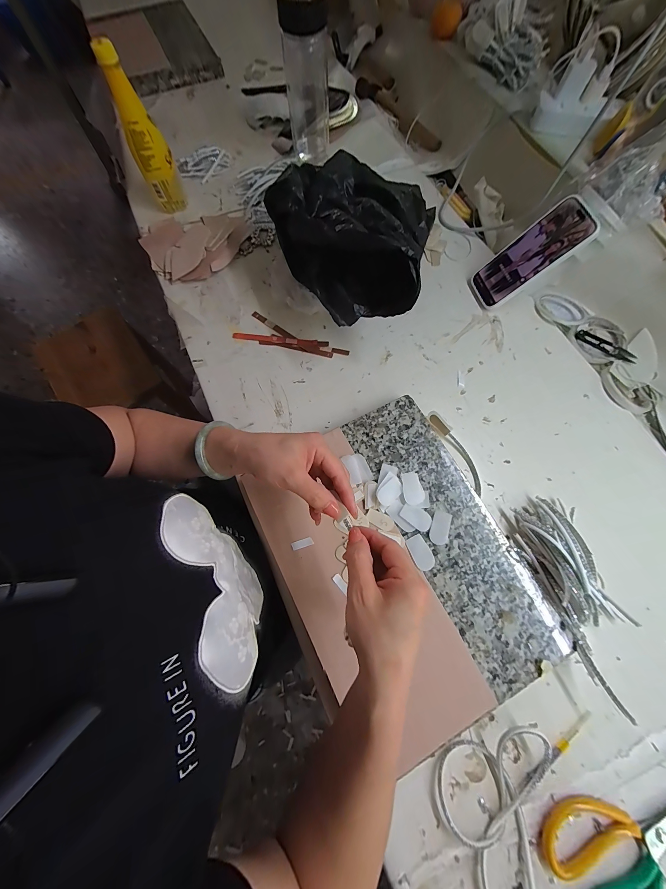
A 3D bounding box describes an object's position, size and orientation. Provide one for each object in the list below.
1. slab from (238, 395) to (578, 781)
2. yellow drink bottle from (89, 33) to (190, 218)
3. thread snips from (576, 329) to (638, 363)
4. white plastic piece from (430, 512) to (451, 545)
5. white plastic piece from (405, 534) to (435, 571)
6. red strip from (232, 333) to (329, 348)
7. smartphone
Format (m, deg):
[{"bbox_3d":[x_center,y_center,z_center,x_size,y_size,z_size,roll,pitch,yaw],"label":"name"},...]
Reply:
[{"bbox_3d":[0.080,0.146,0.375,0.276,0.034,0.370,-27,74,-9],"label":"slab"},{"bbox_3d":[-0.324,-0.523,0.498,0.062,0.208,0.065,-25,73,-8],"label":"yellow drink bottle"},{"bbox_3d":[0.479,-0.171,0.504,0.103,0.010,0.021,34,75,11],"label":"thread snips"},{"bbox_3d":[0.142,0.110,0.378,0.023,0.004,0.041,19,73,6],"label":"white plastic piece"},{"bbox_3d":[0.113,0.139,0.368,0.026,0.004,0.042,-20,73,-7],"label":"white plastic piece"},{"bbox_3d":[-0.091,-0.181,0.495,0.164,0.005,0.013,7,72,2],"label":"red strip"},{"bbox_3d":[0.321,-0.307,0.475,0.014,0.171,0.081,2,65,-43],"label":"smartphone"}]

